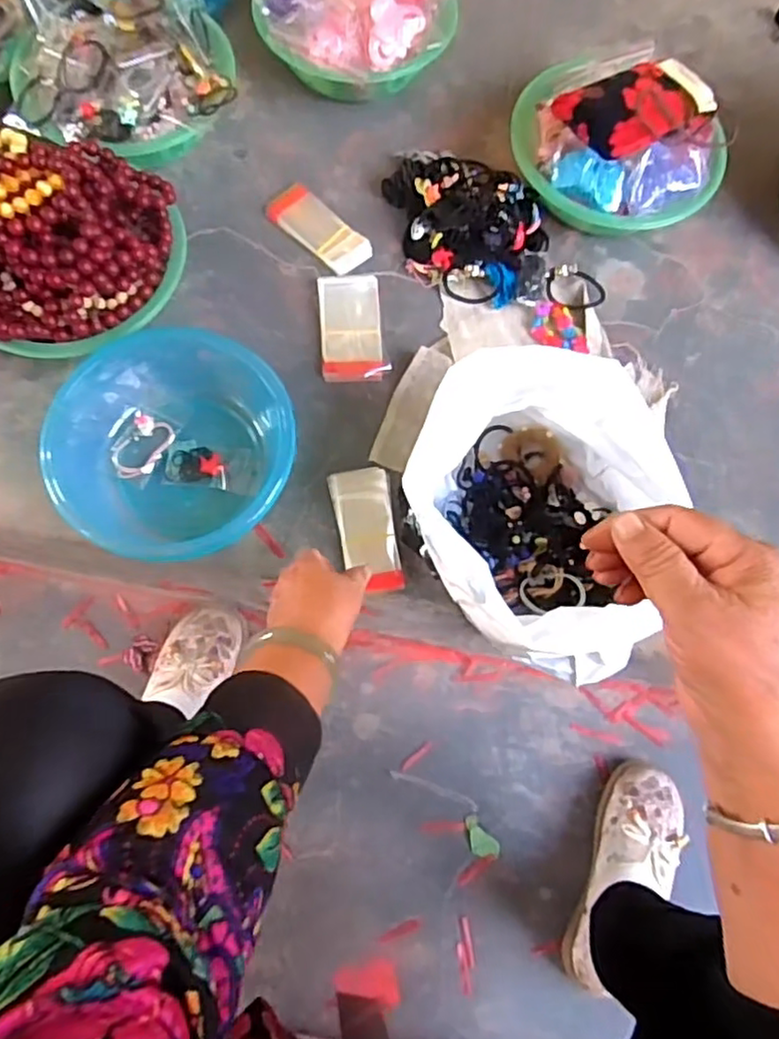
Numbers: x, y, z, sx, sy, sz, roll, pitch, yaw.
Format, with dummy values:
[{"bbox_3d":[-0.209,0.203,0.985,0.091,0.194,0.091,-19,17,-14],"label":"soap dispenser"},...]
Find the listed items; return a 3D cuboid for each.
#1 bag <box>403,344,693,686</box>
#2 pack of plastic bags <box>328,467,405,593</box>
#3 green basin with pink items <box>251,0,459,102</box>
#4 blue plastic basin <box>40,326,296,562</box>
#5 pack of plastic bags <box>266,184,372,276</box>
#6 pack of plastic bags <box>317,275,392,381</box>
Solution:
[{"bbox_3d":[0.123,-0.006,0.591,0.215,0.150,0.237,21,73,4],"label":"bag"},{"bbox_3d":[-0.023,0.010,0.663,0.059,0.020,0.132,-8,73,-5],"label":"pack of plastic bags"},{"bbox_3d":[-0.041,-0.613,0.793,0.228,0.106,0.212,1,72,-2],"label":"green basin with pink items"},{"bbox_3d":[-0.205,-0.066,0.630,0.222,0.071,0.212,1,72,-2],"label":"blue plastic basin"},{"bbox_3d":[-0.083,-0.337,0.750,0.055,0.015,0.132,-42,78,-14],"label":"pack of plastic bags"},{"bbox_3d":[-0.042,-0.209,0.715,0.067,0.011,0.128,-5,72,-4],"label":"pack of plastic bags"}]

